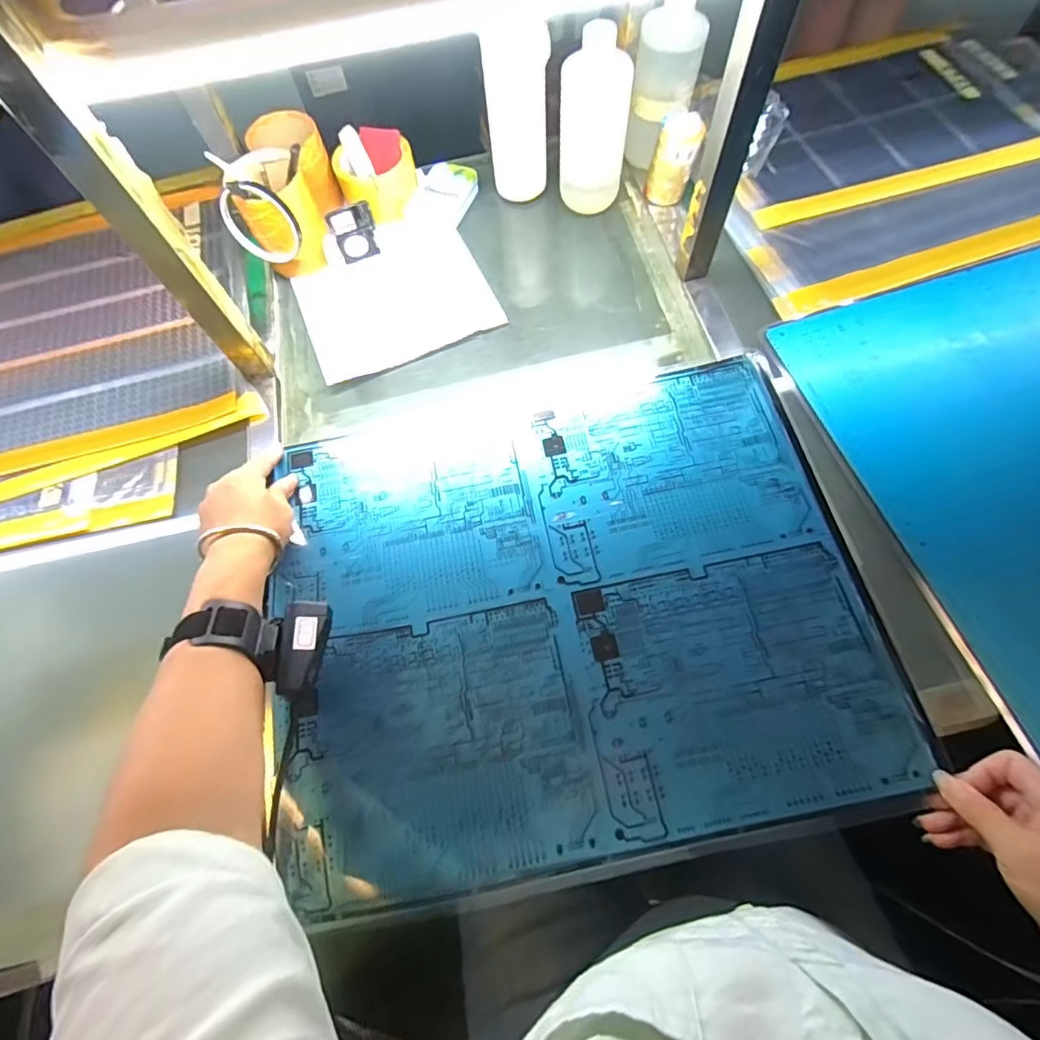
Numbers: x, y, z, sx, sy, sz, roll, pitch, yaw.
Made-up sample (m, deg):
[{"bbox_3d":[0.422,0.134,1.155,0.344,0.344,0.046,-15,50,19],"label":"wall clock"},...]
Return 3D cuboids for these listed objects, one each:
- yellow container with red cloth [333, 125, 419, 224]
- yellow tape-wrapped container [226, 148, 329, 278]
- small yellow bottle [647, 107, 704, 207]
[{"bbox_3d":[-0.177,-0.422,0.623,0.097,0.068,0.086,-8,67,0],"label":"yellow container with red cloth"},{"bbox_3d":[-0.268,-0.354,0.585,0.072,0.107,0.092,-2,68,2],"label":"yellow tape-wrapped container"},{"bbox_3d":[0.184,-0.430,0.600,0.052,0.085,0.048,13,69,8],"label":"small yellow bottle"}]

